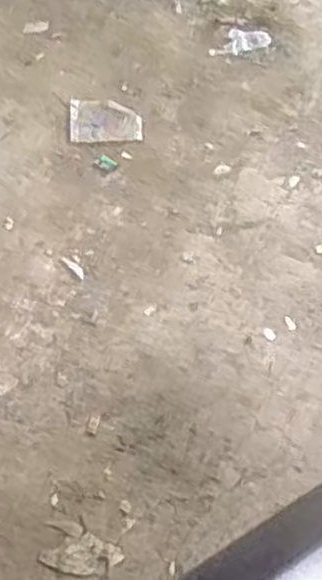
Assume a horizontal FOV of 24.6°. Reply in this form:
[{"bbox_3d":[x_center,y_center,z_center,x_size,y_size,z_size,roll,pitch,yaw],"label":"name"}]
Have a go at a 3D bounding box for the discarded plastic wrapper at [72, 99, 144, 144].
[{"bbox_3d":[-0.073,-0.229,0.996,0.096,0.008,0.066,-2,62,-4],"label":"discarded plastic wrapper"}]

